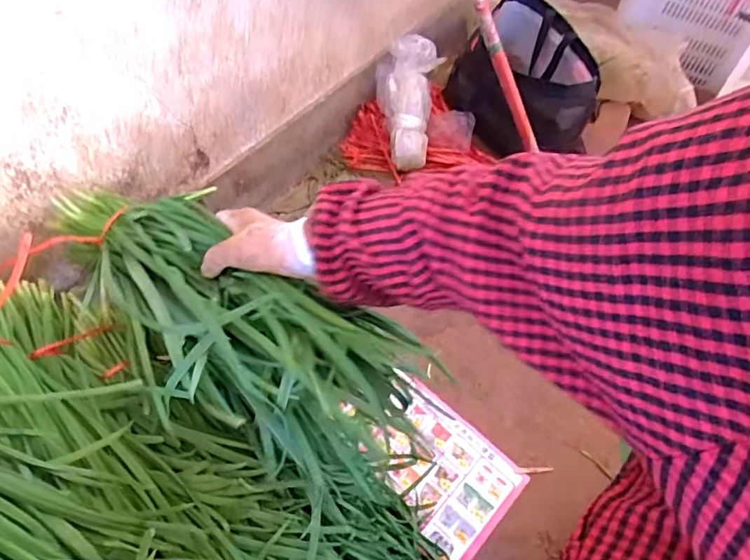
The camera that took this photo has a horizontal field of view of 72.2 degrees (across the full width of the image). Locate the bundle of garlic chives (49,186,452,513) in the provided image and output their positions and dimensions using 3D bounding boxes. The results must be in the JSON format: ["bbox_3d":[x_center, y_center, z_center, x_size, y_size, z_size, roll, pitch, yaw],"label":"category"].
[{"bbox_3d":[-0.197,0.002,0.537,0.471,0.095,0.155,28,55,29],"label":"bundle of garlic chives"}]

